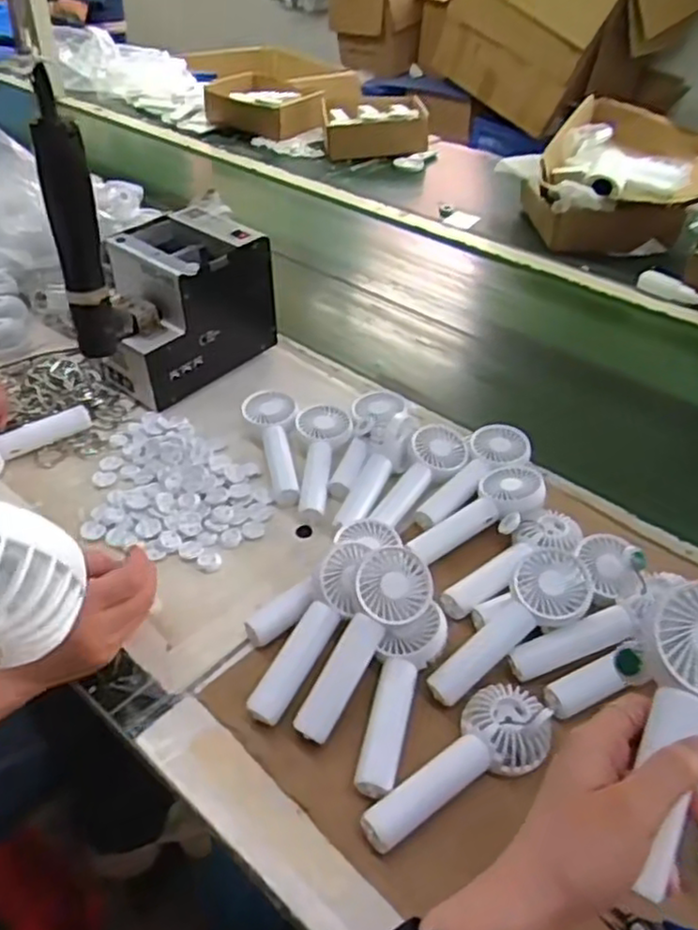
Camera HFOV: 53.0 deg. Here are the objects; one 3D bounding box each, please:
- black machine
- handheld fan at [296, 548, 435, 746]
[{"bbox_3d":[-0.194,-0.184,0.778,0.130,0.144,0.177,30,47,29],"label":"black machine"},{"bbox_3d":[0.009,0.125,0.497,0.046,0.028,0.142,27,78,26],"label":"handheld fan"}]

